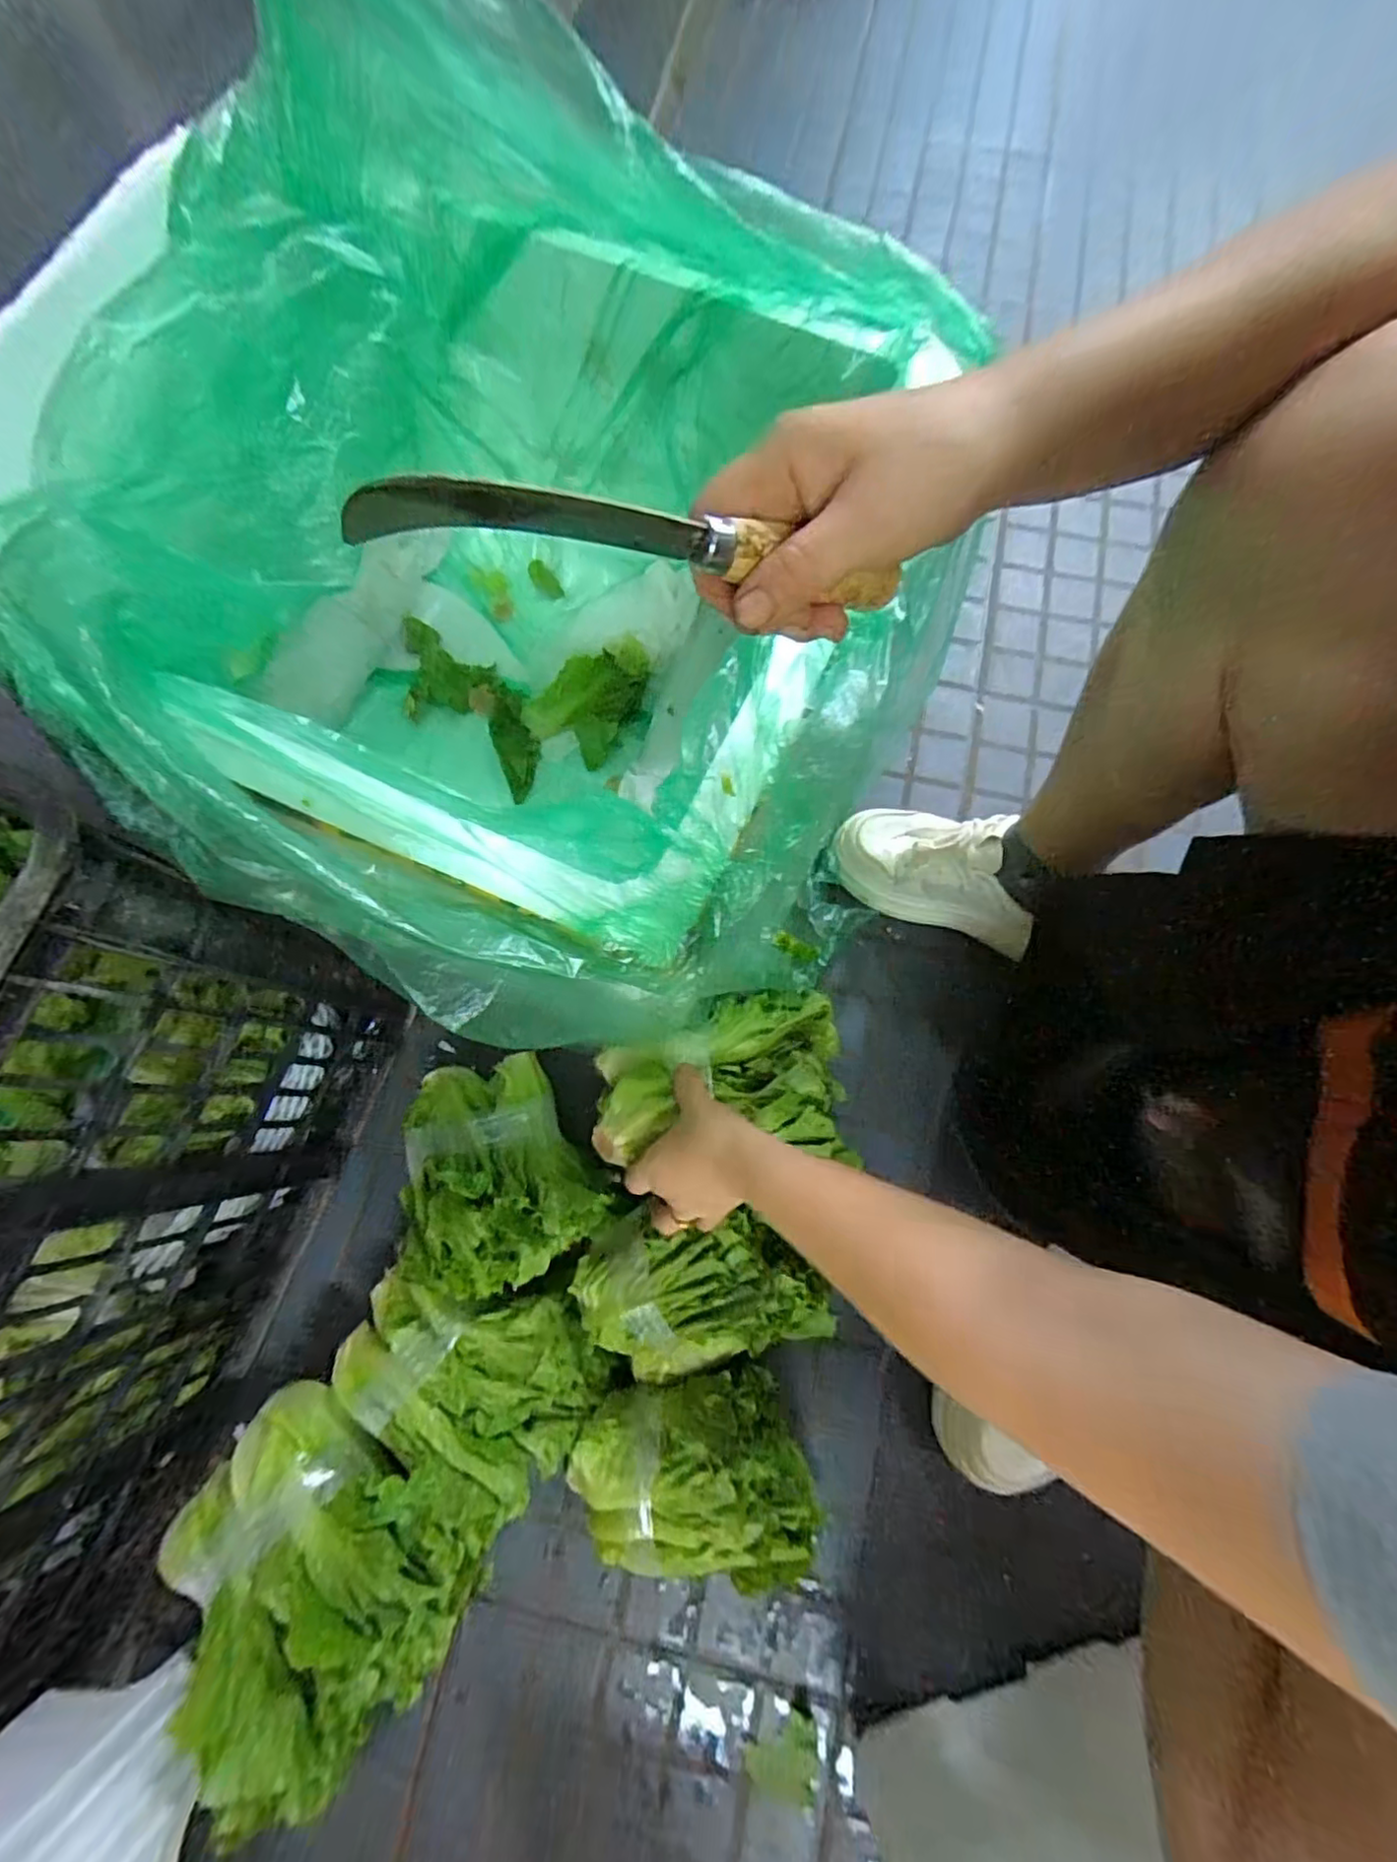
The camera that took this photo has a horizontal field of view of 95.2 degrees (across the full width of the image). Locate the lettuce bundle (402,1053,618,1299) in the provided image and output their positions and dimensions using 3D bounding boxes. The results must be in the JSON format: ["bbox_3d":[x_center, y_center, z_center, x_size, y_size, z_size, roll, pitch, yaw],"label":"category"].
[{"bbox_3d":[-0.172,0.190,0.504,0.147,0.089,0.187,-36,77,-7],"label":"lettuce bundle"}]

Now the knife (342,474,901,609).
[{"bbox_3d":[-0.009,-0.132,0.219,0.198,0.022,0.012,-8,74,-28],"label":"knife"}]

